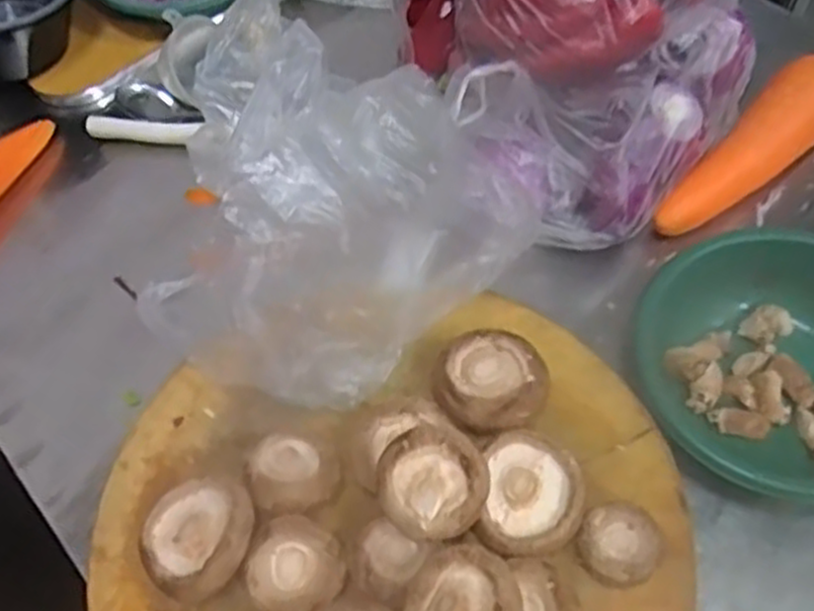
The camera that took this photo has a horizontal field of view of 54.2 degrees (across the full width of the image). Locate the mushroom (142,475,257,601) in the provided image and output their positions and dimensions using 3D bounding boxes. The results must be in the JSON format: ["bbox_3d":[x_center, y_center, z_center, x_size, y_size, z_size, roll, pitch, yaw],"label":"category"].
[{"bbox_3d":[-0.124,0.137,0.475,0.070,0.045,0.068,31,67,20],"label":"mushroom"}]

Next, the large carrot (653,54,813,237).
[{"bbox_3d":[0.286,-0.129,0.659,0.201,0.061,0.057,-37,64,-16],"label":"large carrot"}]

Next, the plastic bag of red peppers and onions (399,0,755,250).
[{"bbox_3d":[0.113,-0.215,0.639,0.289,0.138,0.252,27,66,18],"label":"plastic bag of red peppers and onions"}]

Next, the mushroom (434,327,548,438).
[{"bbox_3d":[0.054,0.052,0.521,0.069,0.037,0.070,-2,60,3],"label":"mushroom"}]

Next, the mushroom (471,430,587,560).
[{"bbox_3d":[0.076,0.118,0.485,0.059,0.032,0.074,8,61,9],"label":"mushroom"}]

